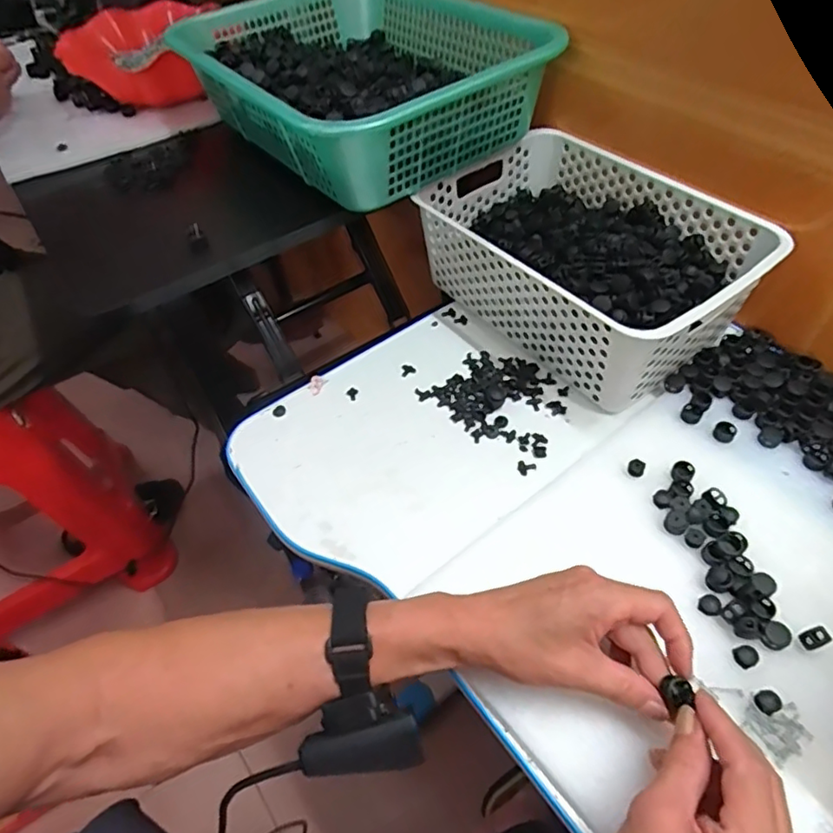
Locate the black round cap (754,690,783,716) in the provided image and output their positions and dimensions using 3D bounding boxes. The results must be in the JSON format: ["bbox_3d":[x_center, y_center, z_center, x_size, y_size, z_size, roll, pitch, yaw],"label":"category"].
[{"bbox_3d":[0.221,0.179,0.366,0.014,0.005,0.013,-3,51,3],"label":"black round cap"}]

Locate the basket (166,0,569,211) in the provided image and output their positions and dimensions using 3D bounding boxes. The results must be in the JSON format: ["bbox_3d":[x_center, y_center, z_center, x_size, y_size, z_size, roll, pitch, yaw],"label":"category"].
[{"bbox_3d":[-0.062,-0.377,0.645,0.292,0.090,0.372,-33,55,-20],"label":"basket"}]

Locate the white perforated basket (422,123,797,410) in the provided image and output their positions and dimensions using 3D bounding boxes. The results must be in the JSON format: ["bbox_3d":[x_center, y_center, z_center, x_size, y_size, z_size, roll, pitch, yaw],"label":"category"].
[{"bbox_3d":[0.167,-0.157,0.585,0.202,0.107,0.300,-34,56,-21],"label":"white perforated basket"}]

